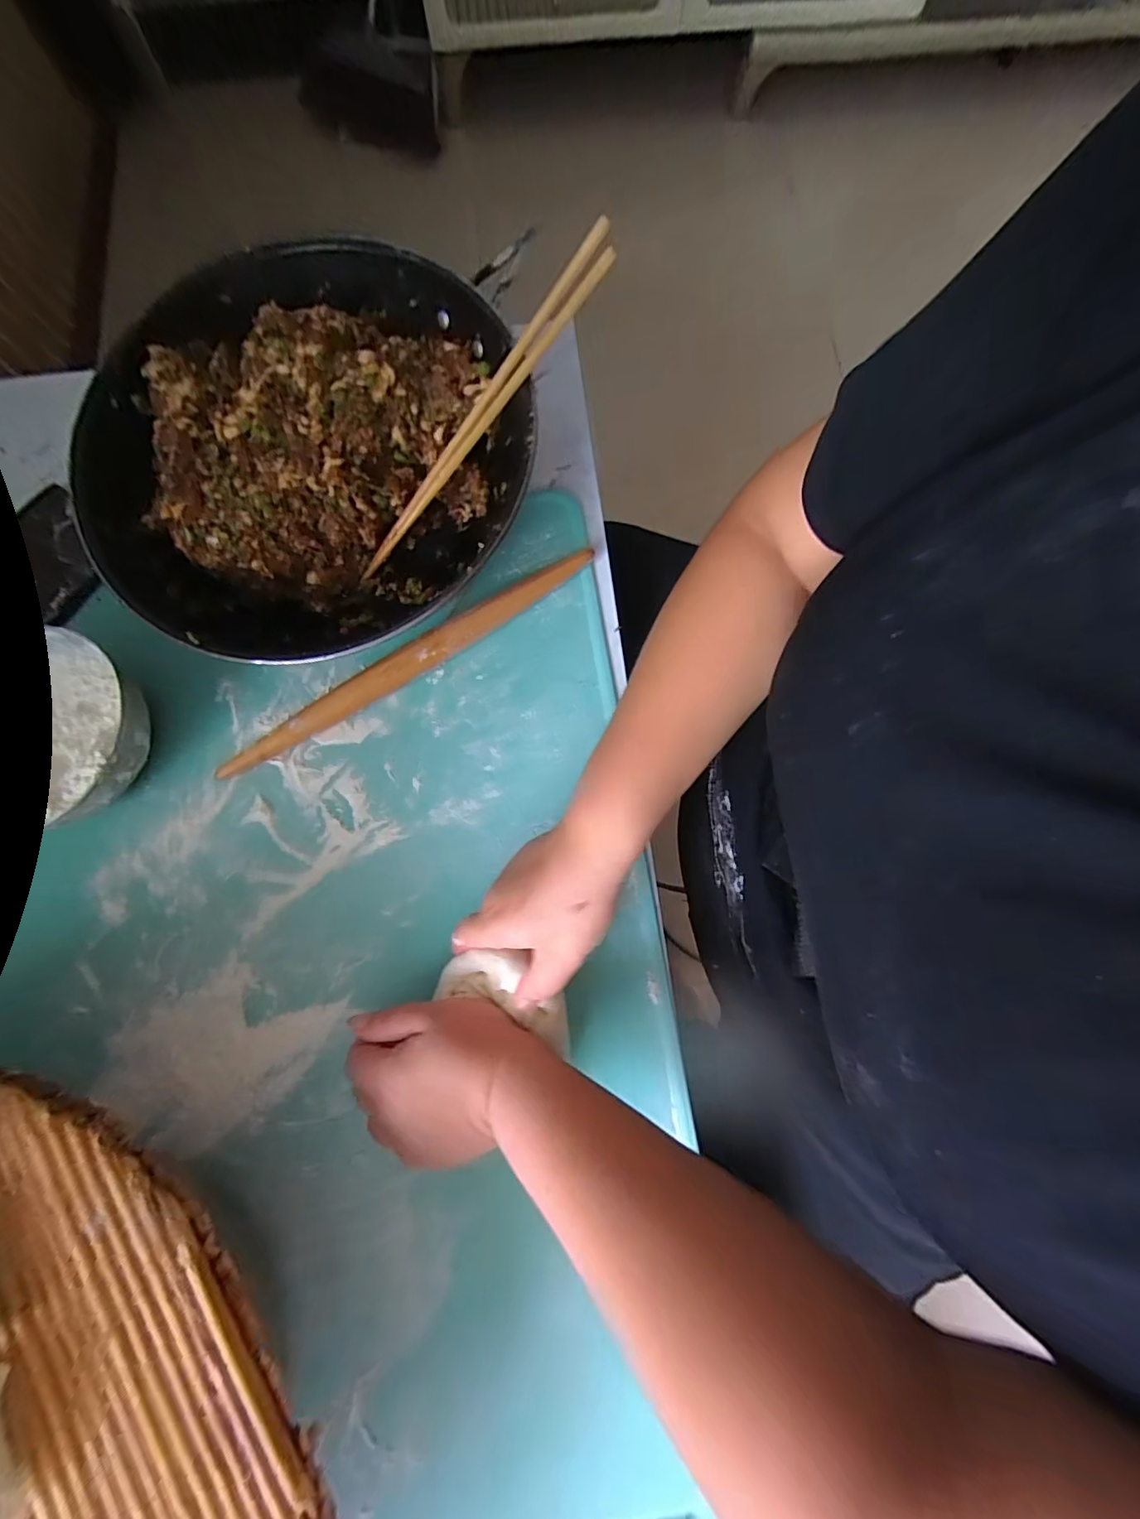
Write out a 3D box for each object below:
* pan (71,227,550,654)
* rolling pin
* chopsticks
[{"bbox_3d":[-0.188,-0.211,0.384,0.313,0.097,0.311,12,78,3],"label":"pan"},{"bbox_3d":[-0.119,-0.076,0.391,0.314,0.028,0.024,-34,80,-7],"label":"rolling pin"},{"bbox_3d":[-0.070,-0.236,0.363,0.270,0.017,0.020,-40,79,24],"label":"chopsticks"}]

